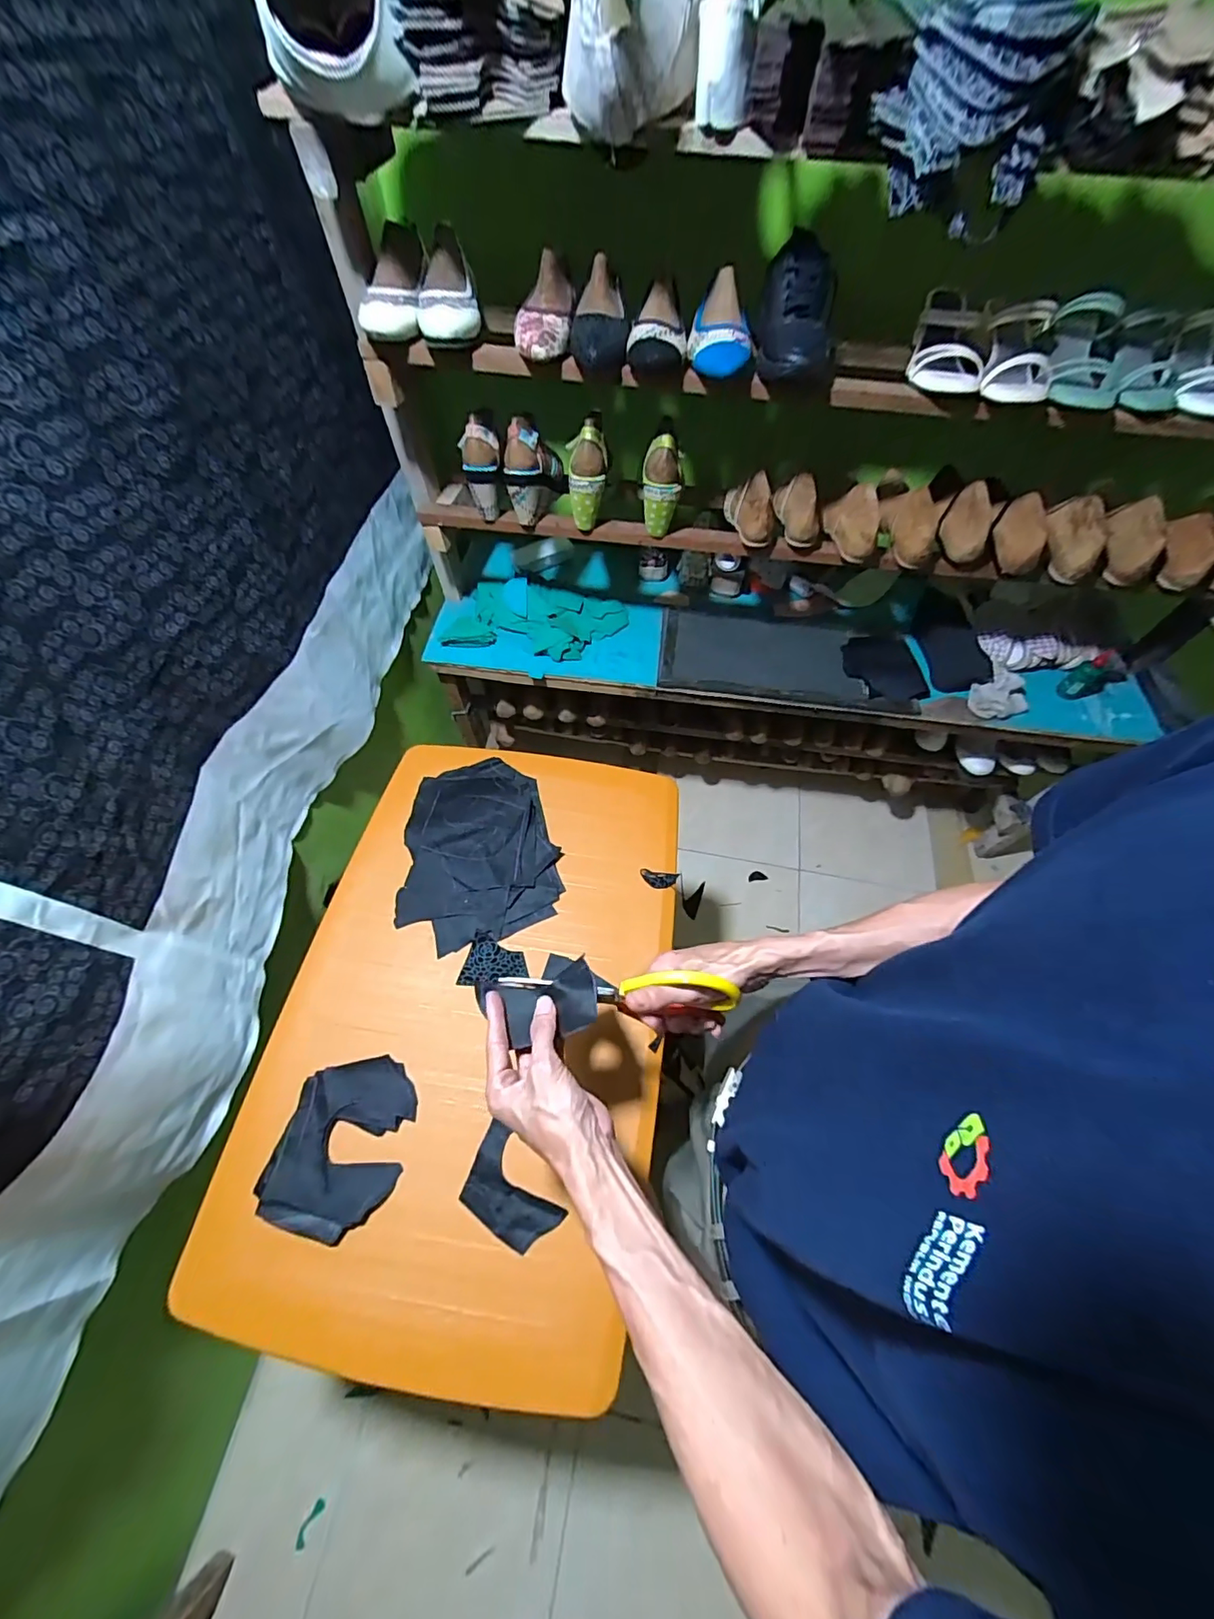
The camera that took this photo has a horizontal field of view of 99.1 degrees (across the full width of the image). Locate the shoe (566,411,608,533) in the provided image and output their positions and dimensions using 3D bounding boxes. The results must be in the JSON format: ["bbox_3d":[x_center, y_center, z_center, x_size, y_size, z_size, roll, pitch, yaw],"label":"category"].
[{"bbox_3d":[-0.031,-0.567,0.880,0.065,0.147,0.082,2,60,1],"label":"shoe"}]

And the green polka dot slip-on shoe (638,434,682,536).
[{"bbox_3d":[0.089,-0.542,0.869,0.063,0.143,0.047,2,60,1],"label":"green polka dot slip-on shoe"}]

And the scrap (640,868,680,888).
[{"bbox_3d":[0.076,0.103,0.761,0.055,0.004,0.026,6,65,14],"label":"scrap"}]

